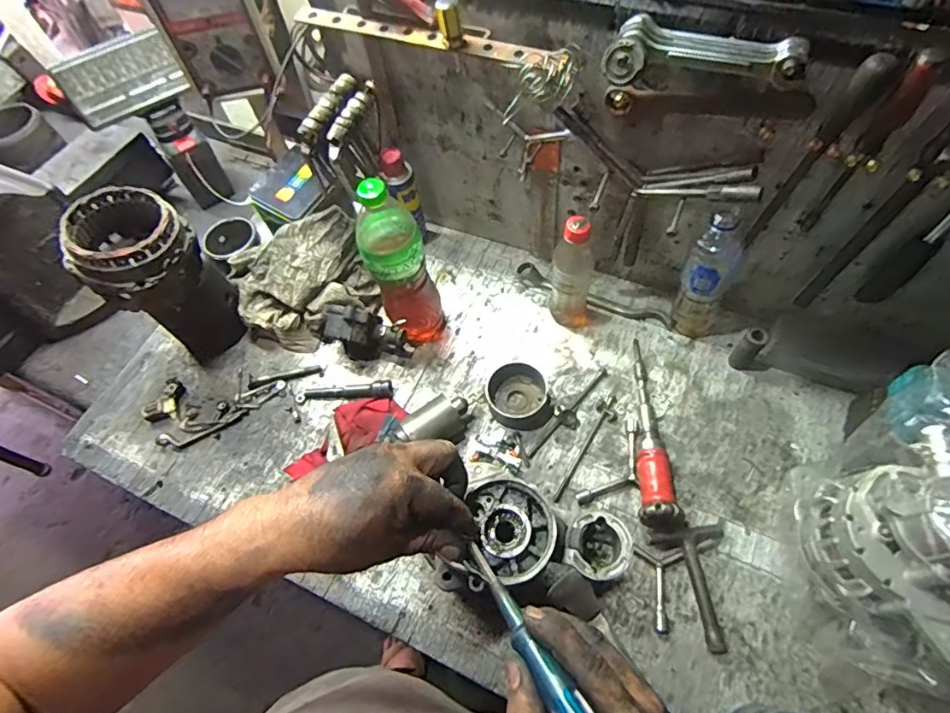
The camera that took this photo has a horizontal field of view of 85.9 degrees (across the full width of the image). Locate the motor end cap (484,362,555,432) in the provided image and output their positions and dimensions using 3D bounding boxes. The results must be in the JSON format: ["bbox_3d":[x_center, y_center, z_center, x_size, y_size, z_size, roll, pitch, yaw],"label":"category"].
[{"bbox_3d":[0.061,0.056,0.685,0.072,0.050,0.083,-36,65,-15],"label":"motor end cap"}]

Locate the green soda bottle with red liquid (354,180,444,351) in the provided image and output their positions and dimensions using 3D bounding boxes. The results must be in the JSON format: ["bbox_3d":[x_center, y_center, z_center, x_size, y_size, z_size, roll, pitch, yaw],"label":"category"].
[{"bbox_3d":[-0.101,-0.119,0.677,0.081,0.271,0.085,-21,62,-8],"label":"green soda bottle with red liquid"}]

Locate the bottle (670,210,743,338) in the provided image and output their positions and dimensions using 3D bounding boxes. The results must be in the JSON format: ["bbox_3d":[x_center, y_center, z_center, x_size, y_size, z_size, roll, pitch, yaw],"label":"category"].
[{"bbox_3d":[0.308,-0.108,0.668,0.063,0.210,0.071,33,68,19],"label":"bottle"}]

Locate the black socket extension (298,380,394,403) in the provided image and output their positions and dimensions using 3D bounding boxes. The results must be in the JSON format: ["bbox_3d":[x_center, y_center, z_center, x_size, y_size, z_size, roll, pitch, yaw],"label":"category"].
[{"bbox_3d":[-0.187,0.050,0.727,0.139,0.023,0.027,-1,61,3],"label":"black socket extension"}]

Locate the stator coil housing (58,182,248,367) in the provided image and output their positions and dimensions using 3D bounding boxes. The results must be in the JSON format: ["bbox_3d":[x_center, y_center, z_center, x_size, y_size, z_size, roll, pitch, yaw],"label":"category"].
[{"bbox_3d":[-0.425,-0.100,0.709,0.131,0.241,0.132,29,67,18],"label":"stator coil housing"}]

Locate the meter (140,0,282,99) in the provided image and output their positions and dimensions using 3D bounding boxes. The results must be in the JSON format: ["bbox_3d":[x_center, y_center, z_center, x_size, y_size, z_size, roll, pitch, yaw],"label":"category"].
[{"bbox_3d":[-0.336,-0.414,0.642,0.129,0.166,0.042,-4,63,3],"label":"meter"}]

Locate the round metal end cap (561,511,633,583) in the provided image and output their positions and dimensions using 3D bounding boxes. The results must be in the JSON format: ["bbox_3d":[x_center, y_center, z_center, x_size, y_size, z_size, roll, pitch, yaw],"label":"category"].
[{"bbox_3d":[0.103,0.164,0.435,0.050,0.042,0.054,-2,61,3],"label":"round metal end cap"}]

